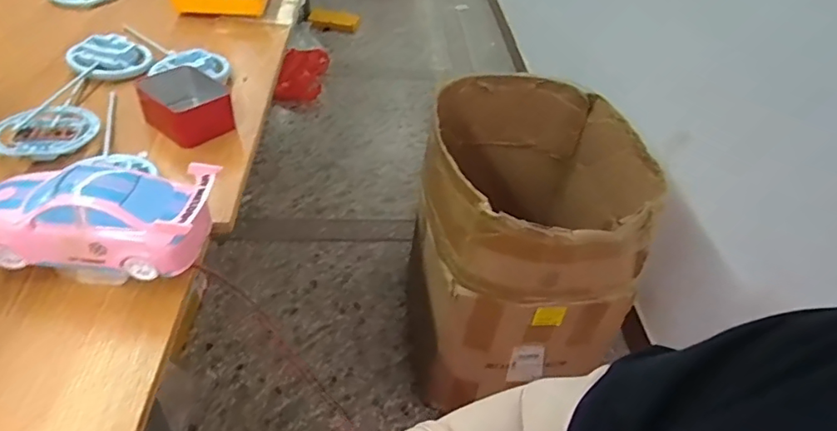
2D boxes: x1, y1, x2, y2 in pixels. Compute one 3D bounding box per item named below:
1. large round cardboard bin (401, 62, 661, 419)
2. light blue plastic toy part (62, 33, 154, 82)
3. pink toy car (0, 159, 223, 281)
[{"bbox_3d":[0.201,0.070,1.176,0.413,0.569,0.465,6,41,-2],"label":"large round cardboard bin"},{"bbox_3d":[-0.418,-0.215,0.734,0.096,0.035,0.067,-3,43,-12],"label":"light blue plastic toy part"},{"bbox_3d":[-0.275,0.004,0.461,0.200,0.076,0.085,1,42,-7],"label":"pink toy car"}]

